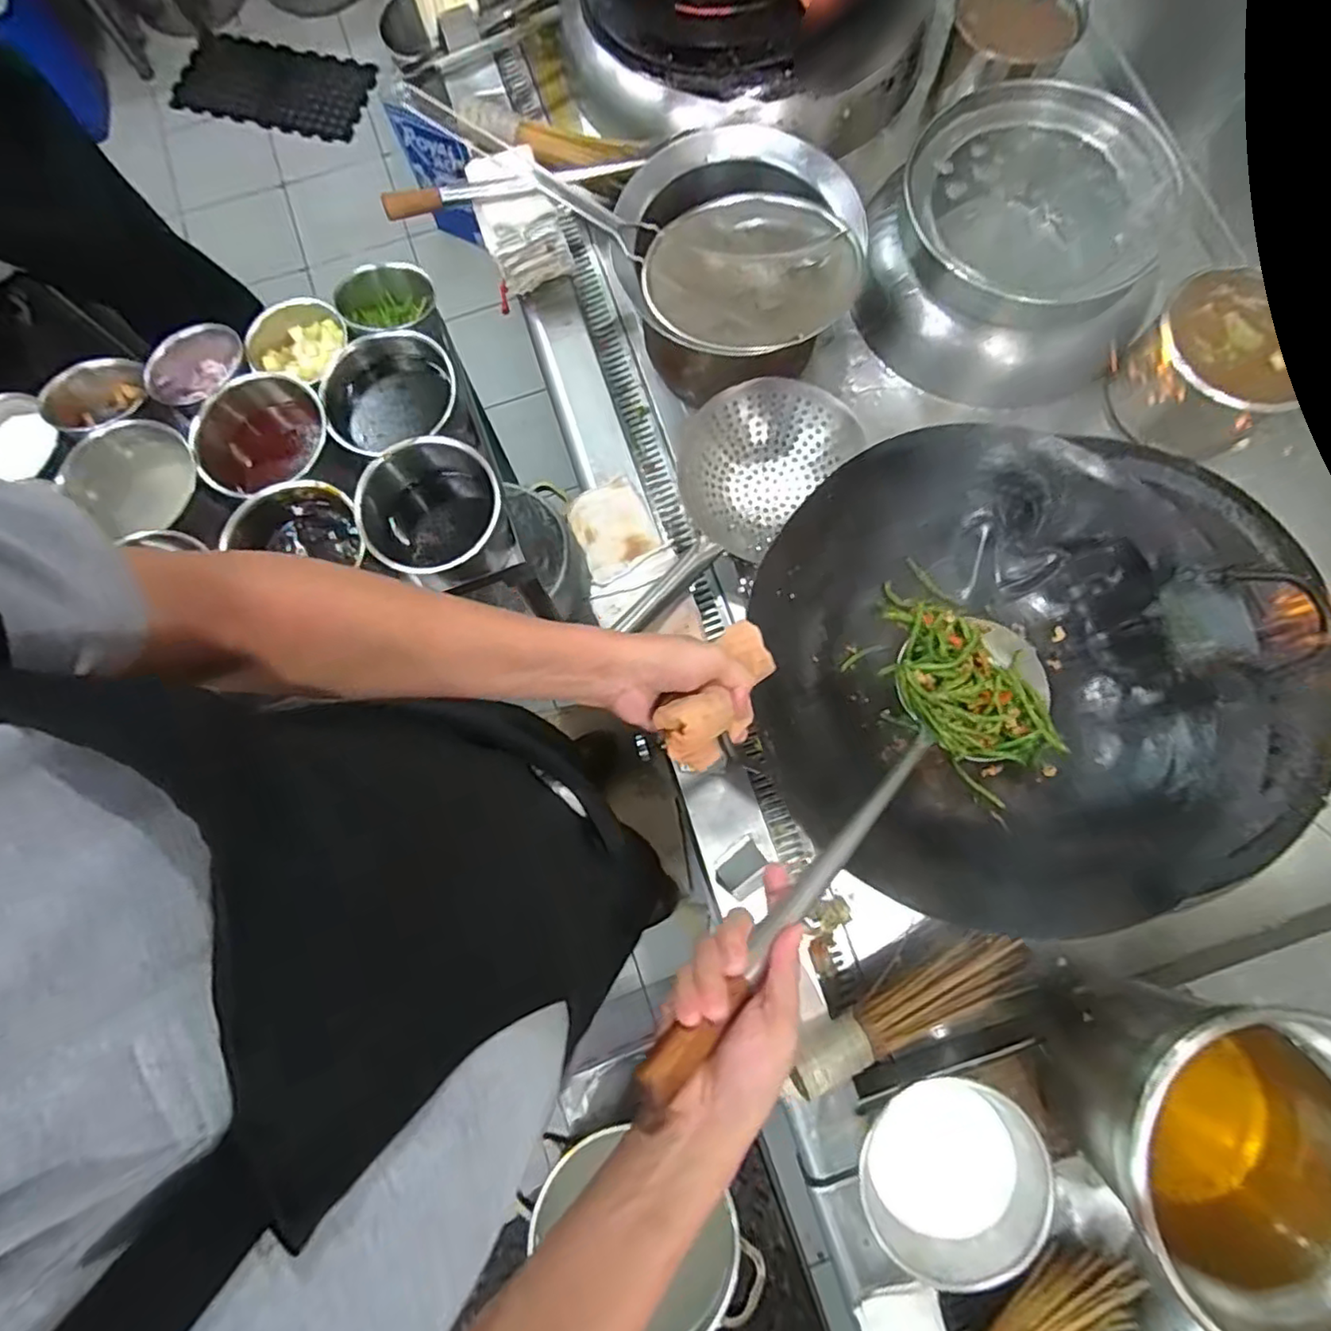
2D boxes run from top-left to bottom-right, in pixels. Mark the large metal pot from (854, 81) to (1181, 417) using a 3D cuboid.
[{"bbox_3d":[0.428,-0.525,0.812,0.306,0.193,0.305,0,78,0],"label":"large metal pot"}]

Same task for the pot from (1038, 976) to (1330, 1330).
[{"bbox_3d":[0.459,0.398,0.547,0.215,0.217,0.228,34,81,7],"label":"pot"}]

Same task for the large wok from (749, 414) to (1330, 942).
[{"bbox_3d":[0.306,0.009,0.599,0.419,0.137,0.419,-11,79,-2],"label":"large wok"}]

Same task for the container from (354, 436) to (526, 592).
[{"bbox_3d":[-0.266,-0.171,0.770,0.142,0.139,0.148,0,78,0],"label":"container"}]

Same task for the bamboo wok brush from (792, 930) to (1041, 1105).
[{"bbox_3d":[0.251,0.350,0.658,0.274,0.053,0.074,-20,79,-4],"label":"bamboo wok brush"}]

